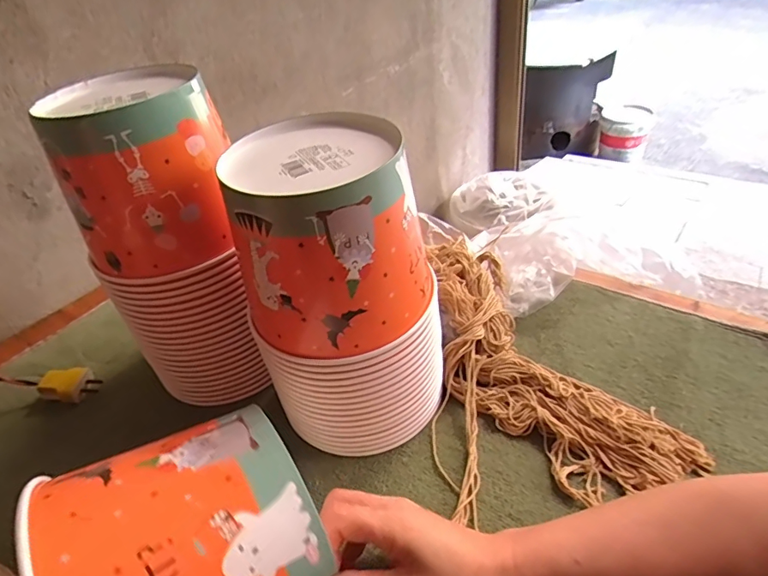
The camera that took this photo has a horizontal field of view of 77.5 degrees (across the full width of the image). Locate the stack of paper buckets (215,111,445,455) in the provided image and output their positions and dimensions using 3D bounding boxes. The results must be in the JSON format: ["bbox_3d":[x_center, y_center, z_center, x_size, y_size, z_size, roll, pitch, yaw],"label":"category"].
[{"bbox_3d":[-0.026,0.005,0.406,0.141,0.247,0.132,-3,38,7],"label":"stack of paper buckets"}]

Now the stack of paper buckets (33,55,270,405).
[{"bbox_3d":[-0.192,-0.044,0.460,0.129,0.278,0.139,-10,38,-3],"label":"stack of paper buckets"}]

